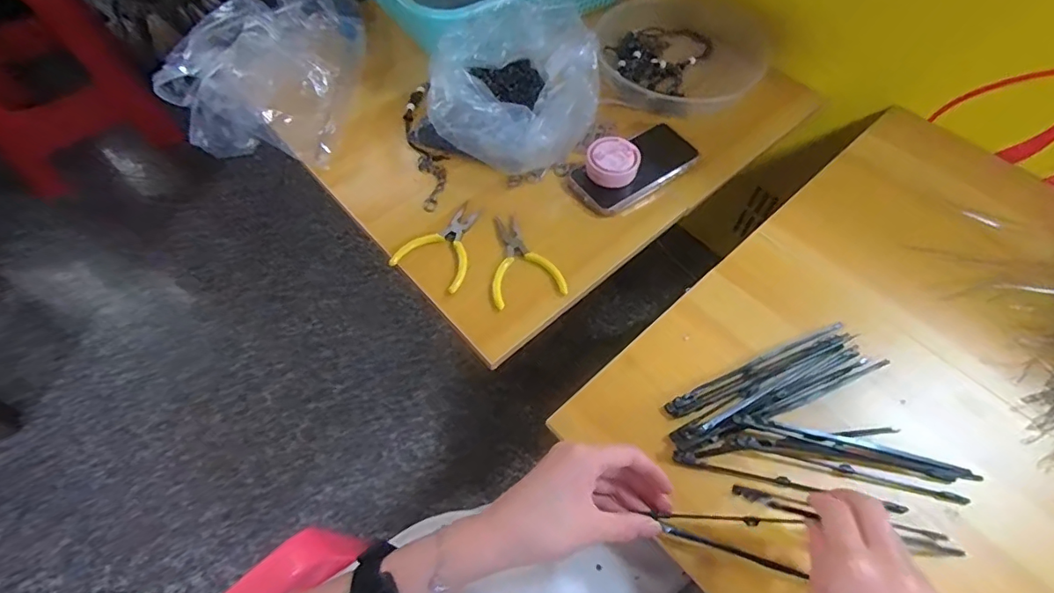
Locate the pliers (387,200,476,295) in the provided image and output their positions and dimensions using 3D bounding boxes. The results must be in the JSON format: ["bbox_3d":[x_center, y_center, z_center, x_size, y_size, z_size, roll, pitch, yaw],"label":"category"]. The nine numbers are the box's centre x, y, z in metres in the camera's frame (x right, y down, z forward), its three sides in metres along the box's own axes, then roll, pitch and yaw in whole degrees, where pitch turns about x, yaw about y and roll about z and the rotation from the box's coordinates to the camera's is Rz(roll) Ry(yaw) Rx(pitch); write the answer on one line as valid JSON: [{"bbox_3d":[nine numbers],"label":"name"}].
[{"bbox_3d":[-0.090,-0.061,0.566,0.076,0.008,0.104,19,61,10],"label":"pliers"}]

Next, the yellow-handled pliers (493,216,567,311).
[{"bbox_3d":[-0.006,-0.045,0.555,0.072,0.013,0.112,-9,60,-6],"label":"yellow-handled pliers"}]

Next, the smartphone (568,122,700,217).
[{"bbox_3d":[0.127,-0.154,0.615,0.153,0.018,0.076,-31,65,-18],"label":"smartphone"}]

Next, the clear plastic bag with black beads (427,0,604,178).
[{"bbox_3d":[-0.008,-0.266,0.636,0.191,0.095,0.233,11,60,6],"label":"clear plastic bag with black beads"}]

